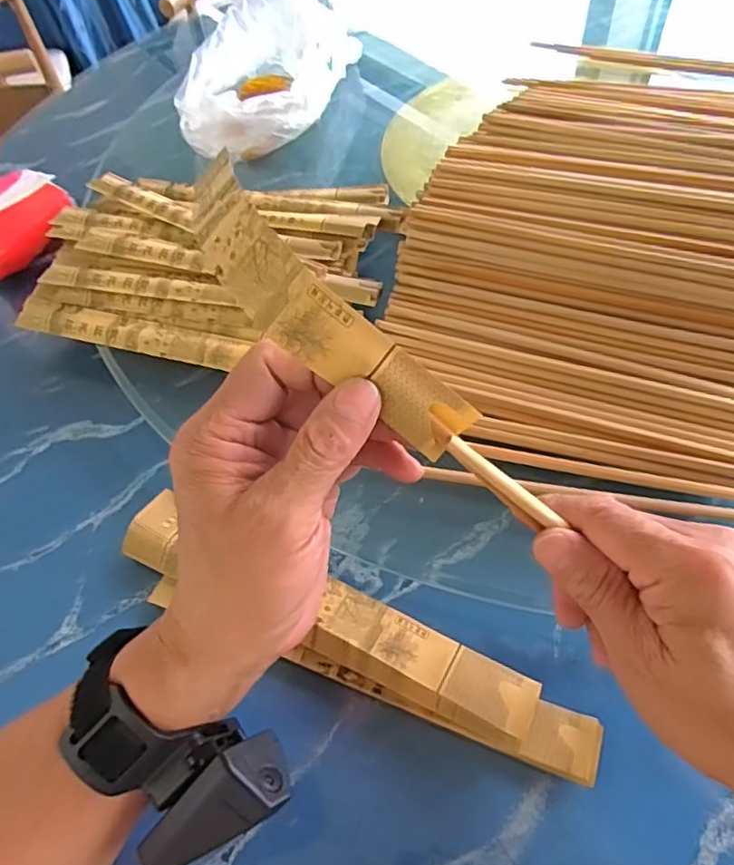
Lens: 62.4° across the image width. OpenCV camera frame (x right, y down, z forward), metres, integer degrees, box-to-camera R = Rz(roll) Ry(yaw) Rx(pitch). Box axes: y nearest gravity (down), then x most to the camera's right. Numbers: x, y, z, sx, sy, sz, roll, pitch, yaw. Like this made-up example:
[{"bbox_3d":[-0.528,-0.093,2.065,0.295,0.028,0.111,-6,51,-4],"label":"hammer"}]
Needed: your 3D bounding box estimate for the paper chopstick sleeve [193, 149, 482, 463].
[{"bbox_3d":[-0.020,-0.045,0.237,0.144,0.031,0.035,43,67,1],"label":"paper chopstick sleeve"}]

